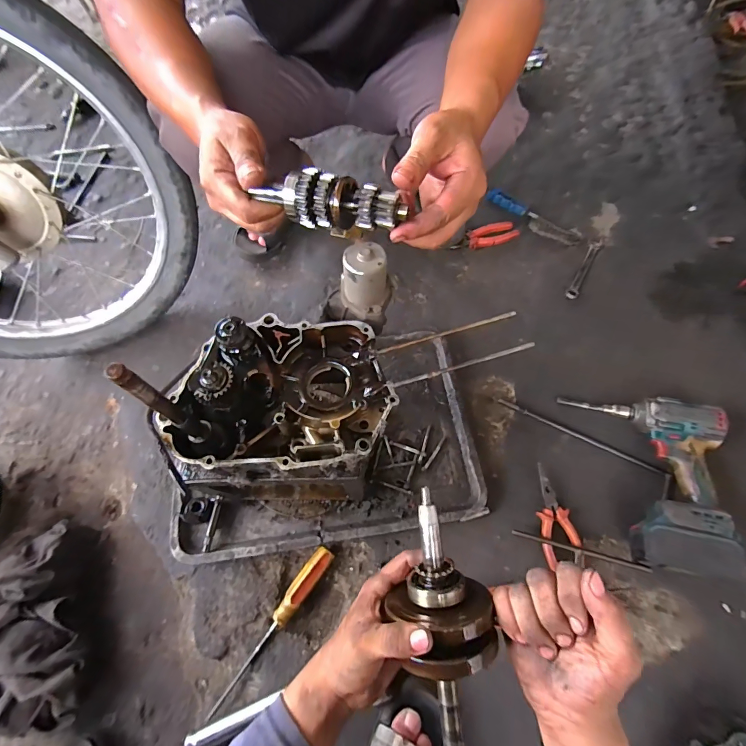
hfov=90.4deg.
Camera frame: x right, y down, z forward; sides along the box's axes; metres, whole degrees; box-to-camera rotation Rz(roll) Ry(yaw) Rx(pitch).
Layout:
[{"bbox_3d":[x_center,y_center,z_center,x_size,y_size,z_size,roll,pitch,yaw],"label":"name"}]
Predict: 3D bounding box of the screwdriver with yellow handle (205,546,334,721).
[{"bbox_3d":[-0.145,0.364,0.535,0.030,0.028,0.246,35,72,17],"label":"screwdriver with yellow handle"}]

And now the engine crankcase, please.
[{"bbox_3d":[-0.109,0.029,0.425,0.260,0.131,0.192,3,65,4],"label":"engine crankcase"}]

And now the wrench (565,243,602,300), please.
[{"bbox_3d":[0.447,-0.221,0.783,0.023,0.009,0.180,28,70,15],"label":"wrench"}]

